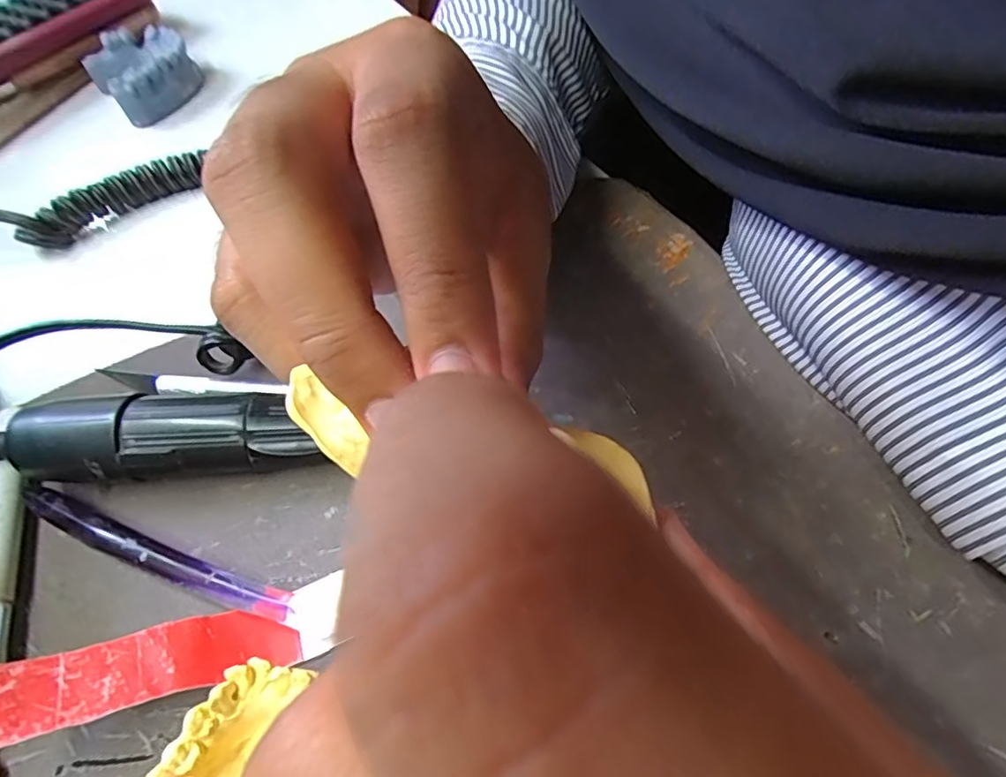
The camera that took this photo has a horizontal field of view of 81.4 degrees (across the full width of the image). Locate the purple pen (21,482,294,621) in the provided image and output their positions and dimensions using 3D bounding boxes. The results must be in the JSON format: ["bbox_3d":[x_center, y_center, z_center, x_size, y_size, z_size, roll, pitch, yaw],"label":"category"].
[{"bbox_3d":[-0.107,0.051,0.178,0.098,0.011,0.011,16,57,13],"label":"purple pen"}]

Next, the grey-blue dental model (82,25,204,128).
[{"bbox_3d":[-0.206,-0.185,0.339,0.050,0.026,0.065,-36,61,-21],"label":"grey-blue dental model"}]

